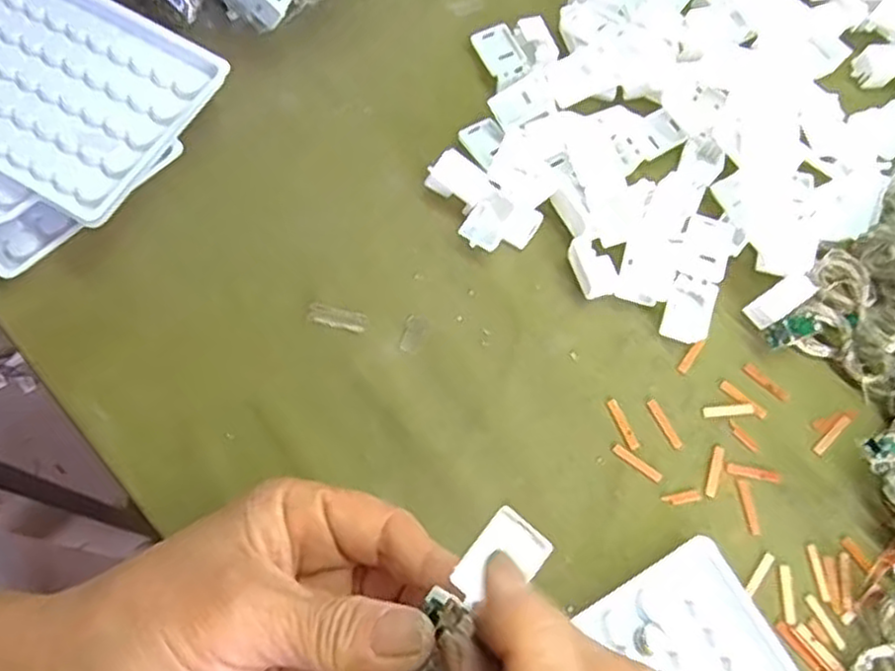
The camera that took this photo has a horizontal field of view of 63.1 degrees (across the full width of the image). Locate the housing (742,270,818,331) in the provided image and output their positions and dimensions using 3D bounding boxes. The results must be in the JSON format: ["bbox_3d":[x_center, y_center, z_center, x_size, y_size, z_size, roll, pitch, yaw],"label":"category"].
[{"bbox_3d":[0.145,-0.015,0.317,0.030,0.009,0.013,-32,73,-12],"label":"housing"}]

